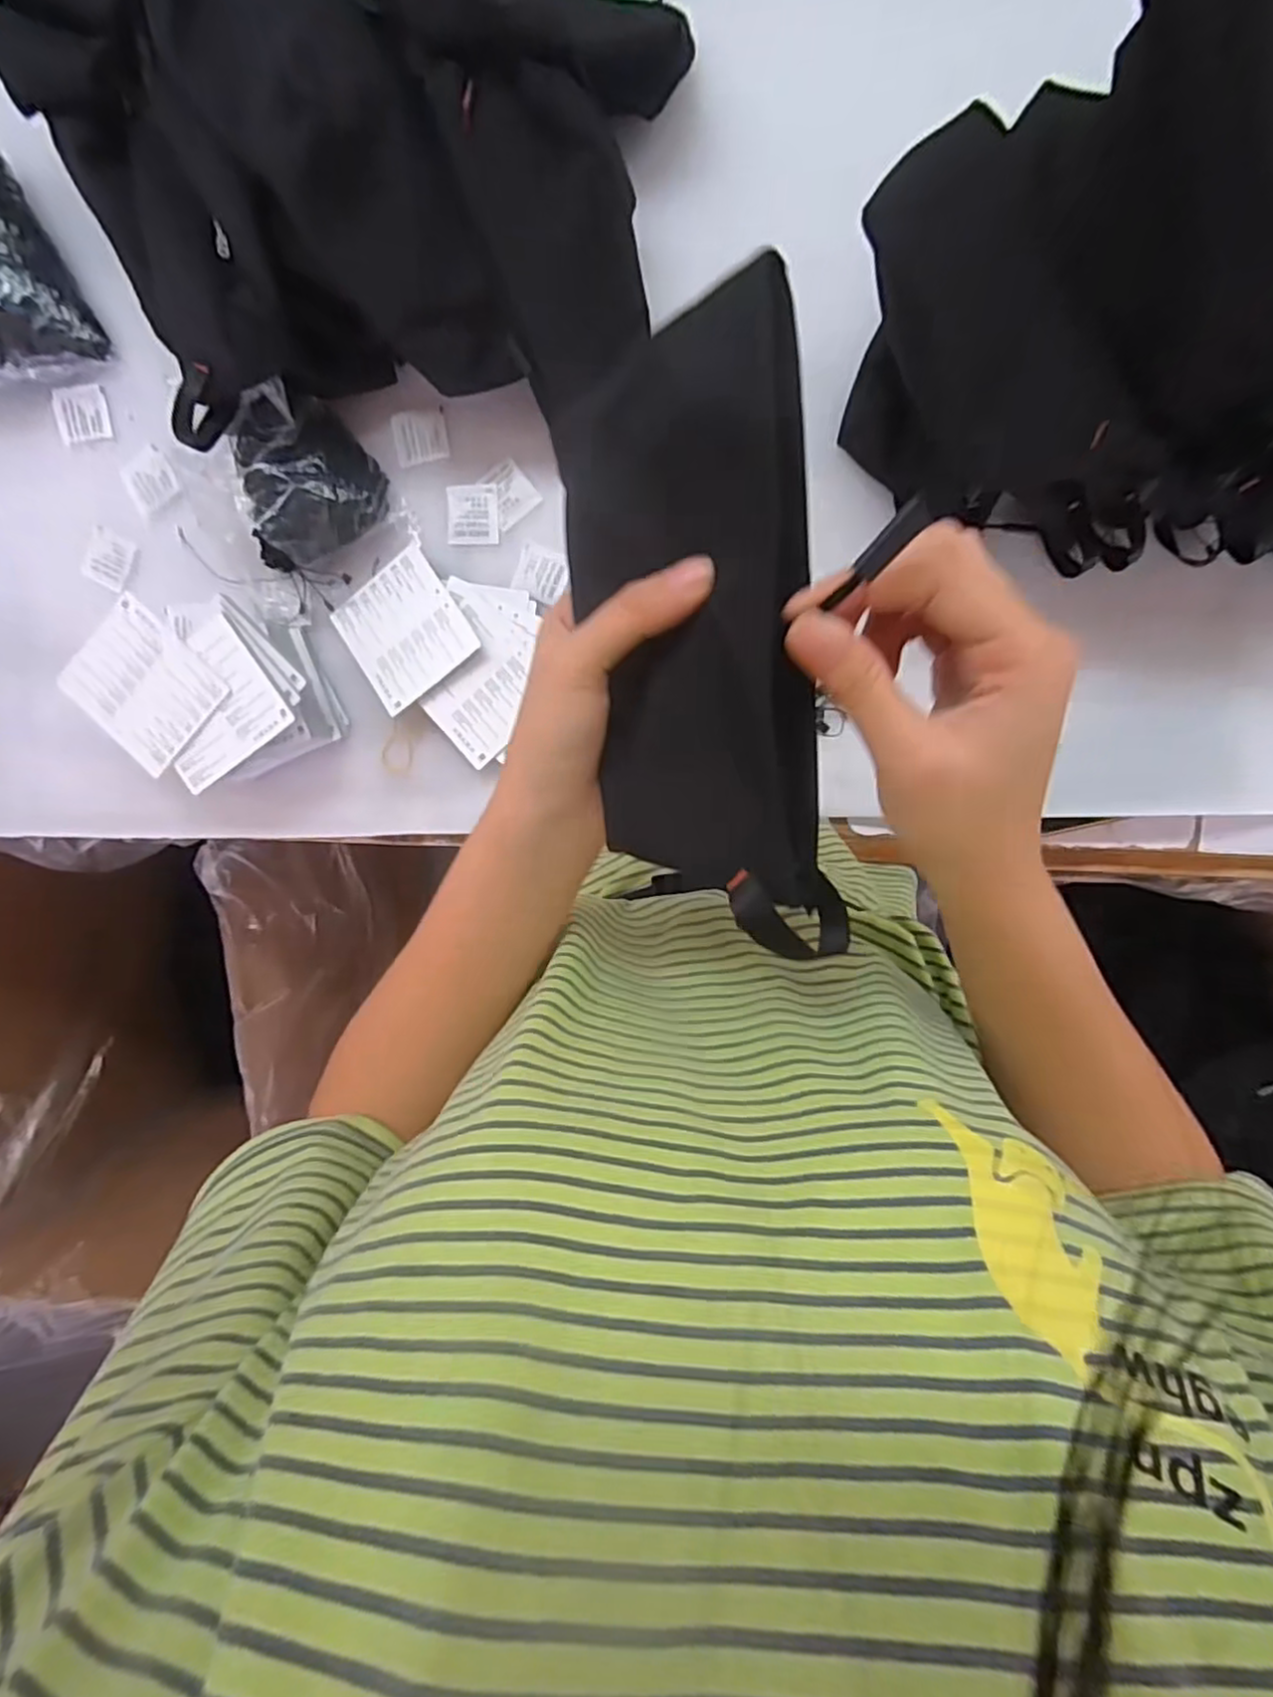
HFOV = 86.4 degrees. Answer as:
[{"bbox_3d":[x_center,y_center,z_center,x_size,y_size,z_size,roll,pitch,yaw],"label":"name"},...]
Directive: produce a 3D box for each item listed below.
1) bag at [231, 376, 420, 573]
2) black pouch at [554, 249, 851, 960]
[{"bbox_3d":[-0.241,-0.266,0.491,0.113,0.056,0.103,-20,96,7],"label":"bag"},{"bbox_3d":[0.019,-0.064,0.231,0.083,0.020,0.200,-3,103,31],"label":"black pouch"}]

